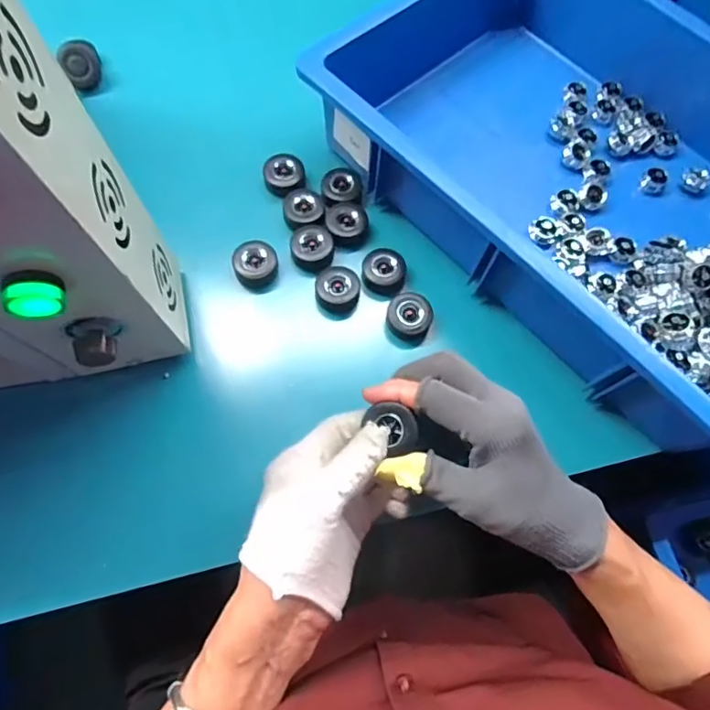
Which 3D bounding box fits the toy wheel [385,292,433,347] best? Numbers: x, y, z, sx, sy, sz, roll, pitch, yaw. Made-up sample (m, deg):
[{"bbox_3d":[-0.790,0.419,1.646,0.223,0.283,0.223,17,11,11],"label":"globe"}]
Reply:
[{"bbox_3d":[0.045,-0.032,0.435,0.037,0.022,0.038,1,70,-2],"label":"toy wheel"}]

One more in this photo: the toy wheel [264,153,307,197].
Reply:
[{"bbox_3d":[-0.064,-0.164,0.475,0.038,0.021,0.036,1,70,-2],"label":"toy wheel"}]

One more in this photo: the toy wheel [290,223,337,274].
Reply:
[{"bbox_3d":[-0.037,-0.094,0.454,0.037,0.018,0.040,1,70,-2],"label":"toy wheel"}]

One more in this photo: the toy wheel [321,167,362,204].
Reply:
[{"bbox_3d":[-0.011,-0.156,0.472,0.036,0.016,0.030,-7,70,-5],"label":"toy wheel"}]

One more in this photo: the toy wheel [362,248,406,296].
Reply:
[{"bbox_3d":[0.025,-0.072,0.451,0.037,0.024,0.038,1,70,-2],"label":"toy wheel"}]

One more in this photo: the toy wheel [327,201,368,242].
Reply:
[{"bbox_3d":[-0.007,-0.119,0.468,0.036,0.025,0.031,-1,70,-3],"label":"toy wheel"}]

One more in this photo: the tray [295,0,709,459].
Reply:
[{"bbox_3d":[0.210,-0.159,0.456,0.305,0.109,0.453,-40,77,-15],"label":"tray"}]

